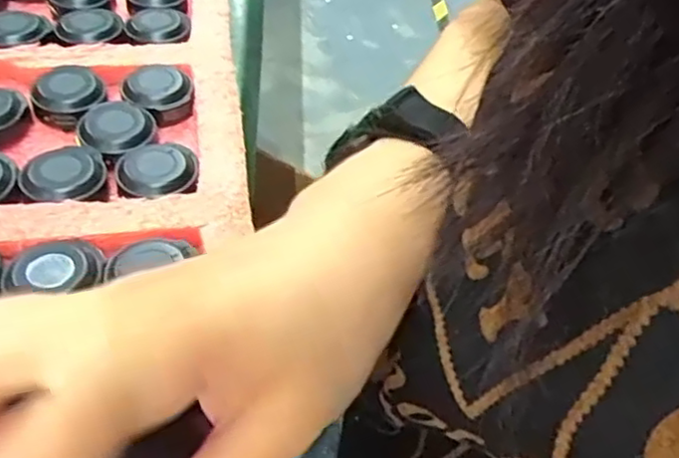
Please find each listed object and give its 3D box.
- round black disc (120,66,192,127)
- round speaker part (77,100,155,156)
[{"bbox_3d":[-0.077,-0.058,0.284,0.026,0.011,0.030,-18,54,-24],"label":"round black disc"},{"bbox_3d":[-0.088,-0.038,0.265,0.028,0.011,0.028,-1,48,-11],"label":"round speaker part"}]

